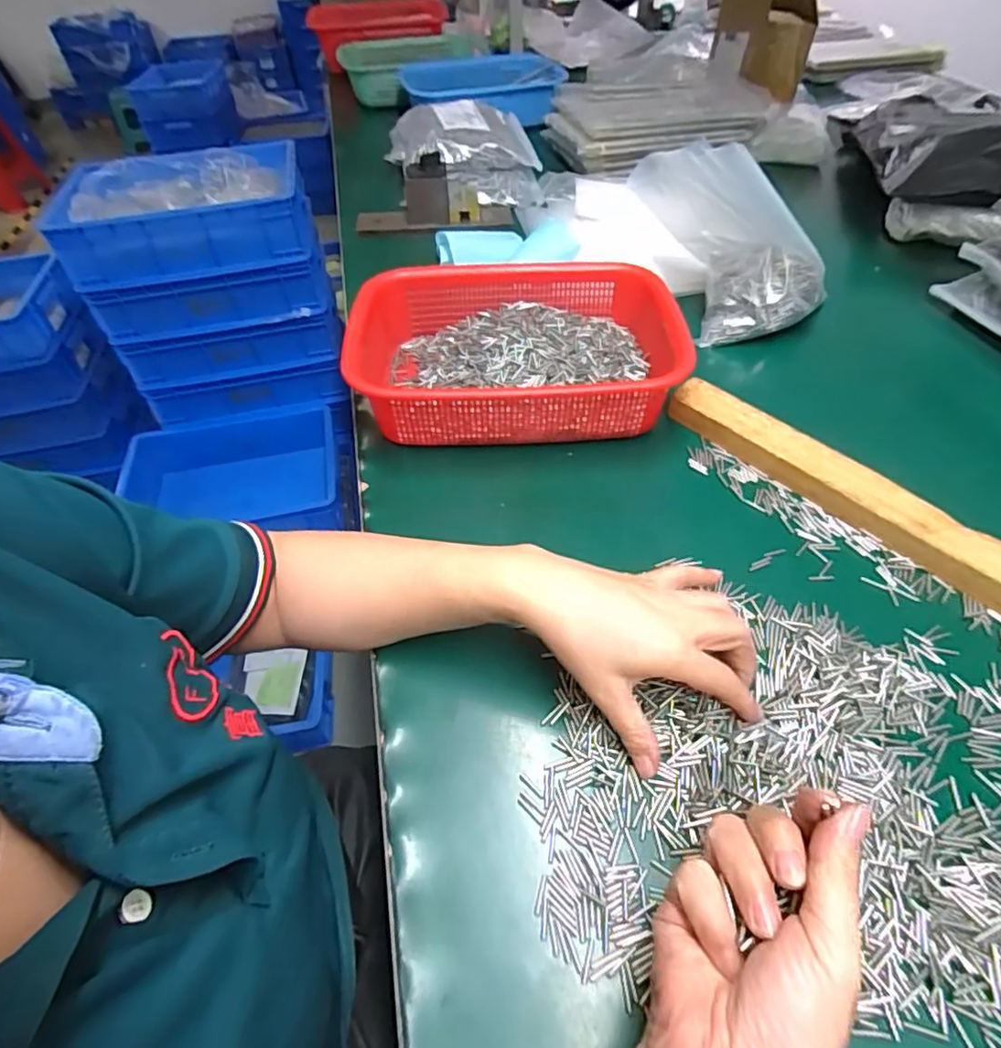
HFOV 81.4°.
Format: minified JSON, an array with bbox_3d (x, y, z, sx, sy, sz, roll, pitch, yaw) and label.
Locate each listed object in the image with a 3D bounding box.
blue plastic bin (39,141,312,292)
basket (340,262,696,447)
[{"bbox_3d":[-0.578,-0.588,1.093,0.411,0.124,0.285,-14,50,-7],"label":"blue plastic bin"},{"bbox_3d":[0.014,-0.160,0.547,0.293,0.078,0.211,-4,50,1],"label":"basket"}]

